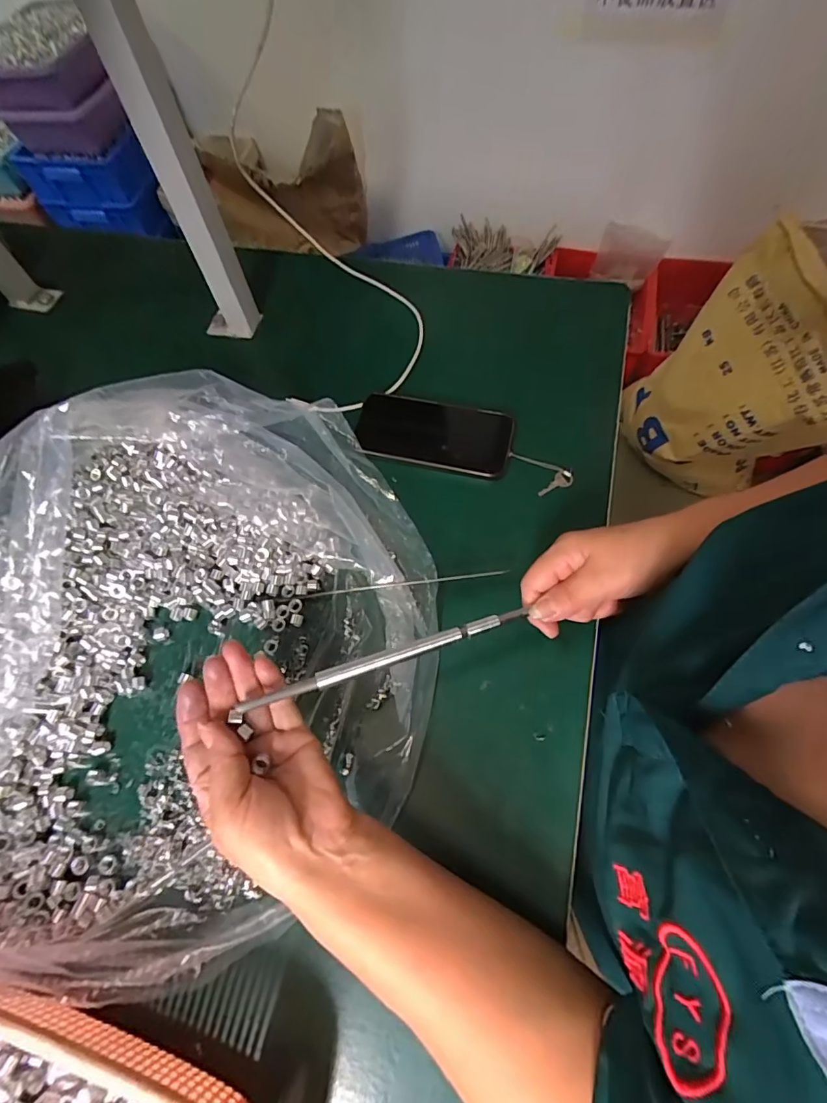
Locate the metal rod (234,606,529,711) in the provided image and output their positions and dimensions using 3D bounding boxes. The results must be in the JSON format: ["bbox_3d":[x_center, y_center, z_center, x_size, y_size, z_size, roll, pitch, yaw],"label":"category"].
[{"bbox_3d":[-0.017,0.074,0.337,0.205,0.012,0.011,-16,68,-13],"label":"metal rod"}]

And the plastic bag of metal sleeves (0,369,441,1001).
[{"bbox_3d":[-0.209,0.047,0.370,0.447,0.107,0.462,-23,66,-7],"label":"plastic bag of metal sleeves"}]

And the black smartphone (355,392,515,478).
[{"bbox_3d":[0.020,-0.120,0.489,0.156,0.015,0.073,11,66,9],"label":"black smartphone"}]

